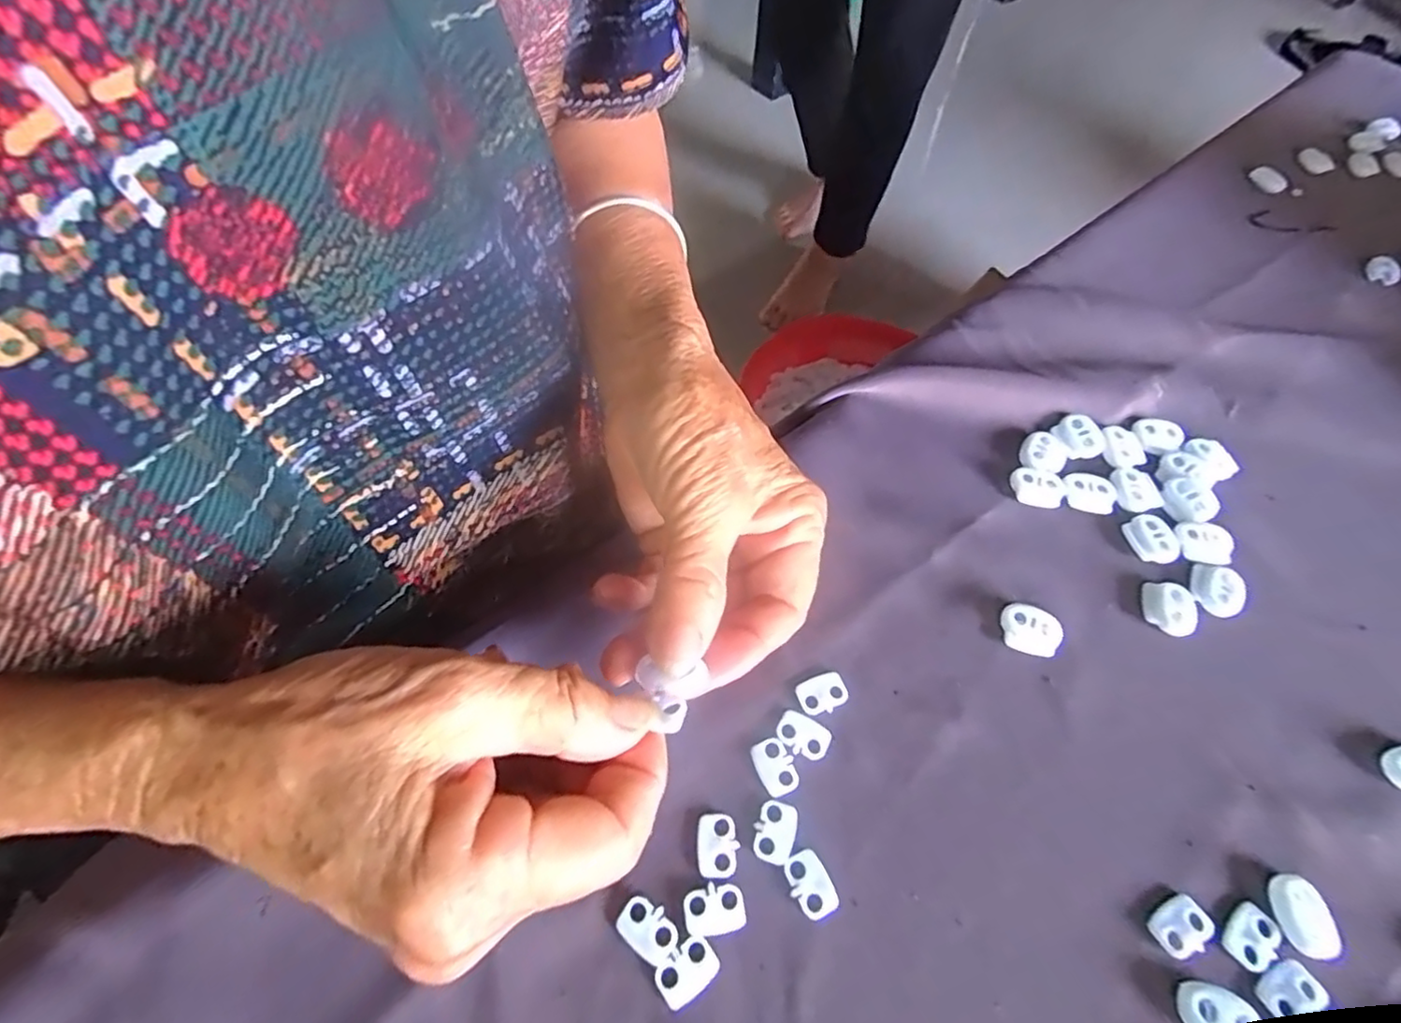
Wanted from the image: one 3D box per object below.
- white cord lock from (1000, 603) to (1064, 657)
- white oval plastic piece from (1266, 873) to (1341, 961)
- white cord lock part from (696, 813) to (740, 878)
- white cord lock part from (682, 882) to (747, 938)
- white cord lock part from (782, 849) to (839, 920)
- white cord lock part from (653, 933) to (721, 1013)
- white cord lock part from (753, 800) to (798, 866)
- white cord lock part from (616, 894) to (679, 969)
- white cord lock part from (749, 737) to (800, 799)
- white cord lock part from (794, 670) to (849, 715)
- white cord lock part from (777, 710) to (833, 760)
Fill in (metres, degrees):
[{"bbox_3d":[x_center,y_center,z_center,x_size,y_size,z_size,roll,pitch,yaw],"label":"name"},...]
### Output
[{"bbox_3d":[0.129,0.046,0.254,0.021,0.006,0.019,11,58,6],"label":"white cord lock"},{"bbox_3d":[0.189,0.127,0.204,0.014,0.005,0.022,3,58,0],"label":"white oval plastic piece"},{"bbox_3d":[0.006,0.109,0.212,0.013,0.004,0.019,0,58,-1],"label":"white cord lock part"},{"bbox_3d":[0.004,0.124,0.202,0.019,0.004,0.013,-8,58,-6],"label":"white cord lock part"},{"bbox_3d":[0.035,0.119,0.207,0.013,0.004,0.019,-23,61,-15],"label":"white cord lock part"},{"bbox_3d":[-0.004,0.137,0.193,0.018,0.004,0.013,-32,63,-19],"label":"white cord lock part"},{"bbox_3d":[0.025,0.106,0.214,0.013,0.004,0.019,11,58,6],"label":"white cord lock part"},{"bbox_3d":[-0.016,0.128,0.199,0.019,0.004,0.013,36,64,19],"label":"white cord lock part"},{"bbox_3d":[0.026,0.089,0.226,0.013,0.004,0.019,-22,61,-14],"label":"white cord lock part"},{"bbox_3d":[0.045,0.067,0.240,0.018,0.004,0.013,-17,59,-11],"label":"white cord lock part"},{"bbox_3d":[0.037,0.080,0.232,0.019,0.004,0.013,25,60,14],"label":"white cord lock part"}]

